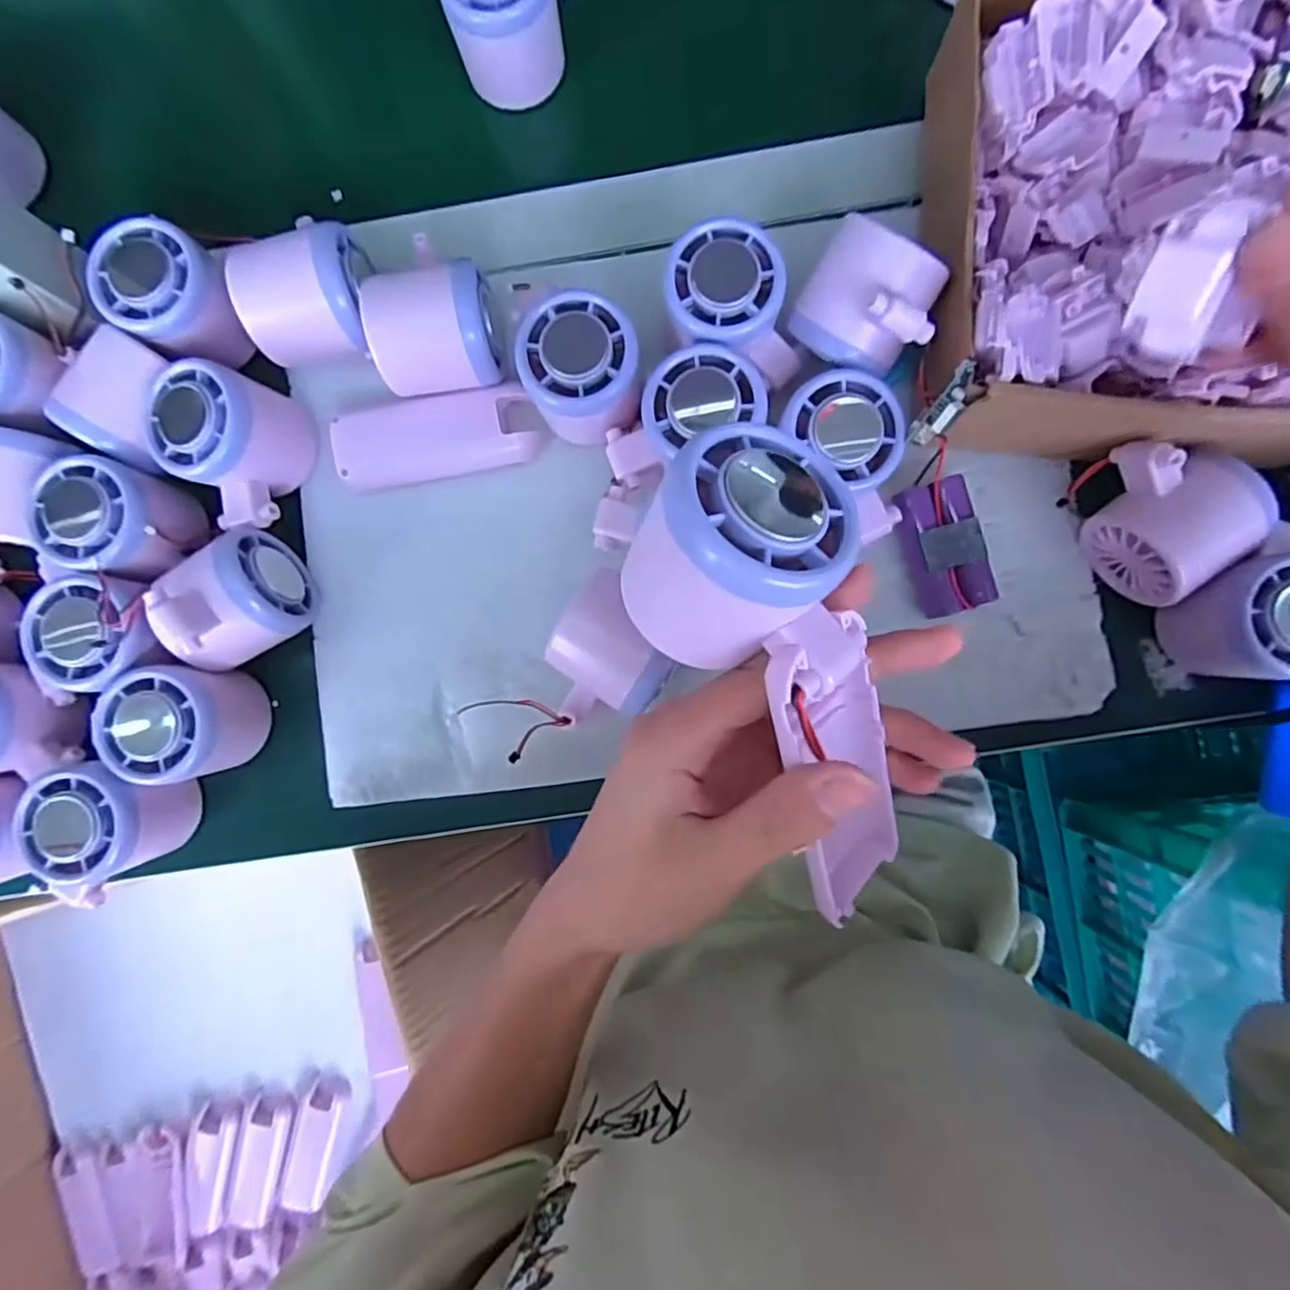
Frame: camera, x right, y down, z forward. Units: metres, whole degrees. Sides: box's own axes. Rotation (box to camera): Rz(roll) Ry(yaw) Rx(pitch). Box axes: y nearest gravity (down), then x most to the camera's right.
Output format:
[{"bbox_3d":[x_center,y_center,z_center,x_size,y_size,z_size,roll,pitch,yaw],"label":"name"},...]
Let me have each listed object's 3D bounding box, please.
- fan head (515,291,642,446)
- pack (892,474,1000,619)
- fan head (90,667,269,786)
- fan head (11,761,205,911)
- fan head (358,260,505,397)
[{"bbox_3d":[-0.029,-0.130,0.326,0.053,0.054,0.058,0,89,3],"label":"fan head"},{"bbox_3d":[0.150,-0.049,0.334,0.035,0.021,0.065,-15,88,2],"label":"pack"},{"bbox_3d":[-0.227,0.039,0.332,0.050,0.054,0.053,0,89,3],"label":"fan head"},{"bbox_3d":[-0.264,0.090,0.332,0.063,0.052,0.066,-18,88,2],"label":"fan head"},{"bbox_3d":[-0.100,-0.154,0.328,0.058,0.053,0.055,-5,89,3],"label":"fan head"}]

